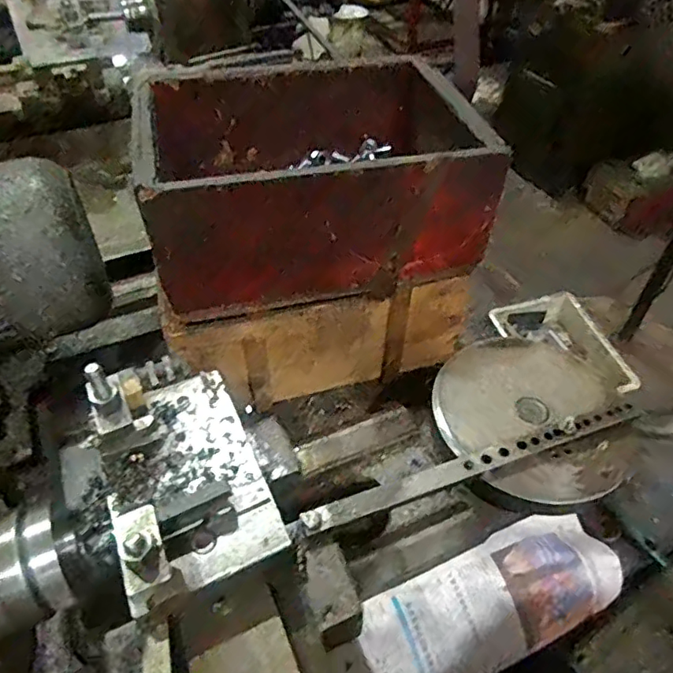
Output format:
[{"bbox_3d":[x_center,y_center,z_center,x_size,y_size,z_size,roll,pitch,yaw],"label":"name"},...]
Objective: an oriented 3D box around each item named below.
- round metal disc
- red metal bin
[{"bbox_3d":[0.187,0.075,0.544,0.181,0.023,0.168,0,46,0],"label":"round metal disc"},{"bbox_3d":[-0.019,-0.183,0.639,0.363,0.159,0.255,-10,47,-9],"label":"red metal bin"}]

